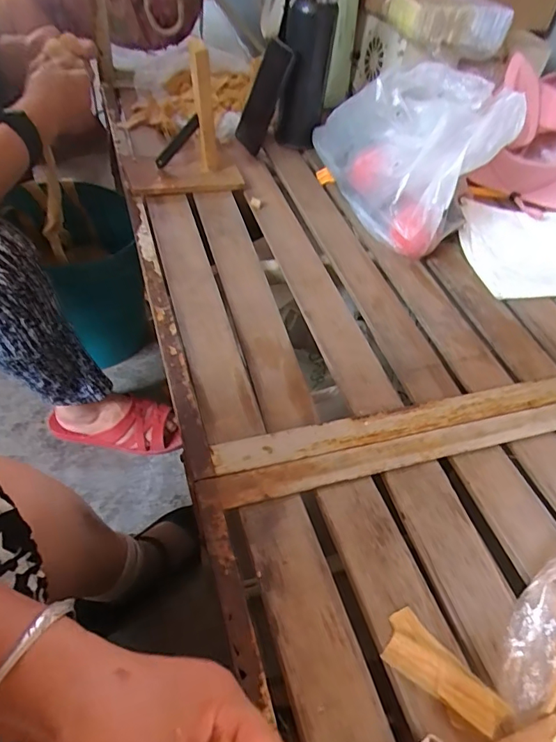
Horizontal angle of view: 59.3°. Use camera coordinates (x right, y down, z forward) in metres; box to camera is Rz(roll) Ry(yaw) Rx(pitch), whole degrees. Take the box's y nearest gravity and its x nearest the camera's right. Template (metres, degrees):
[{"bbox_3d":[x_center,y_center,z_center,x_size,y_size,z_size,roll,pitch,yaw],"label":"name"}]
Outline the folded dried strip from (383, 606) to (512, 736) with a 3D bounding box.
[{"bbox_3d":[0.113,0.213,0.344,0.038,0.014,0.087,-34,62,-31],"label":"folded dried strip"}]

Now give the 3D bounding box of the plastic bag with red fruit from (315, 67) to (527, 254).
[{"bbox_3d":[0.173,-0.346,0.730,0.147,0.191,0.347,-16,54,-20],"label":"plastic bag with red fruit"}]

